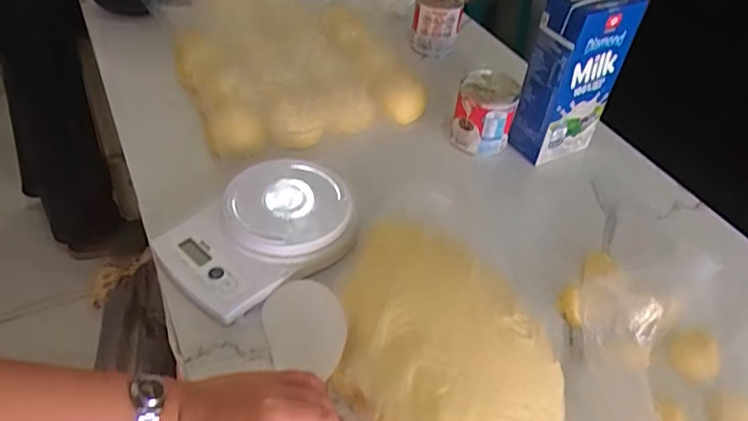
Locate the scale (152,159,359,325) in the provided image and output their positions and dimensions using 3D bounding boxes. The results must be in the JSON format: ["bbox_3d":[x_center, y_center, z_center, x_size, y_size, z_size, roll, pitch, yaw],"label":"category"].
[{"bbox_3d":[-0.108,0.015,0.550,0.190,0.045,0.132,-28,54,-29],"label":"scale"}]

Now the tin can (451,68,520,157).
[{"bbox_3d":[0.135,-0.116,0.677,0.067,0.086,0.063,4,44,-4],"label":"tin can"}]

